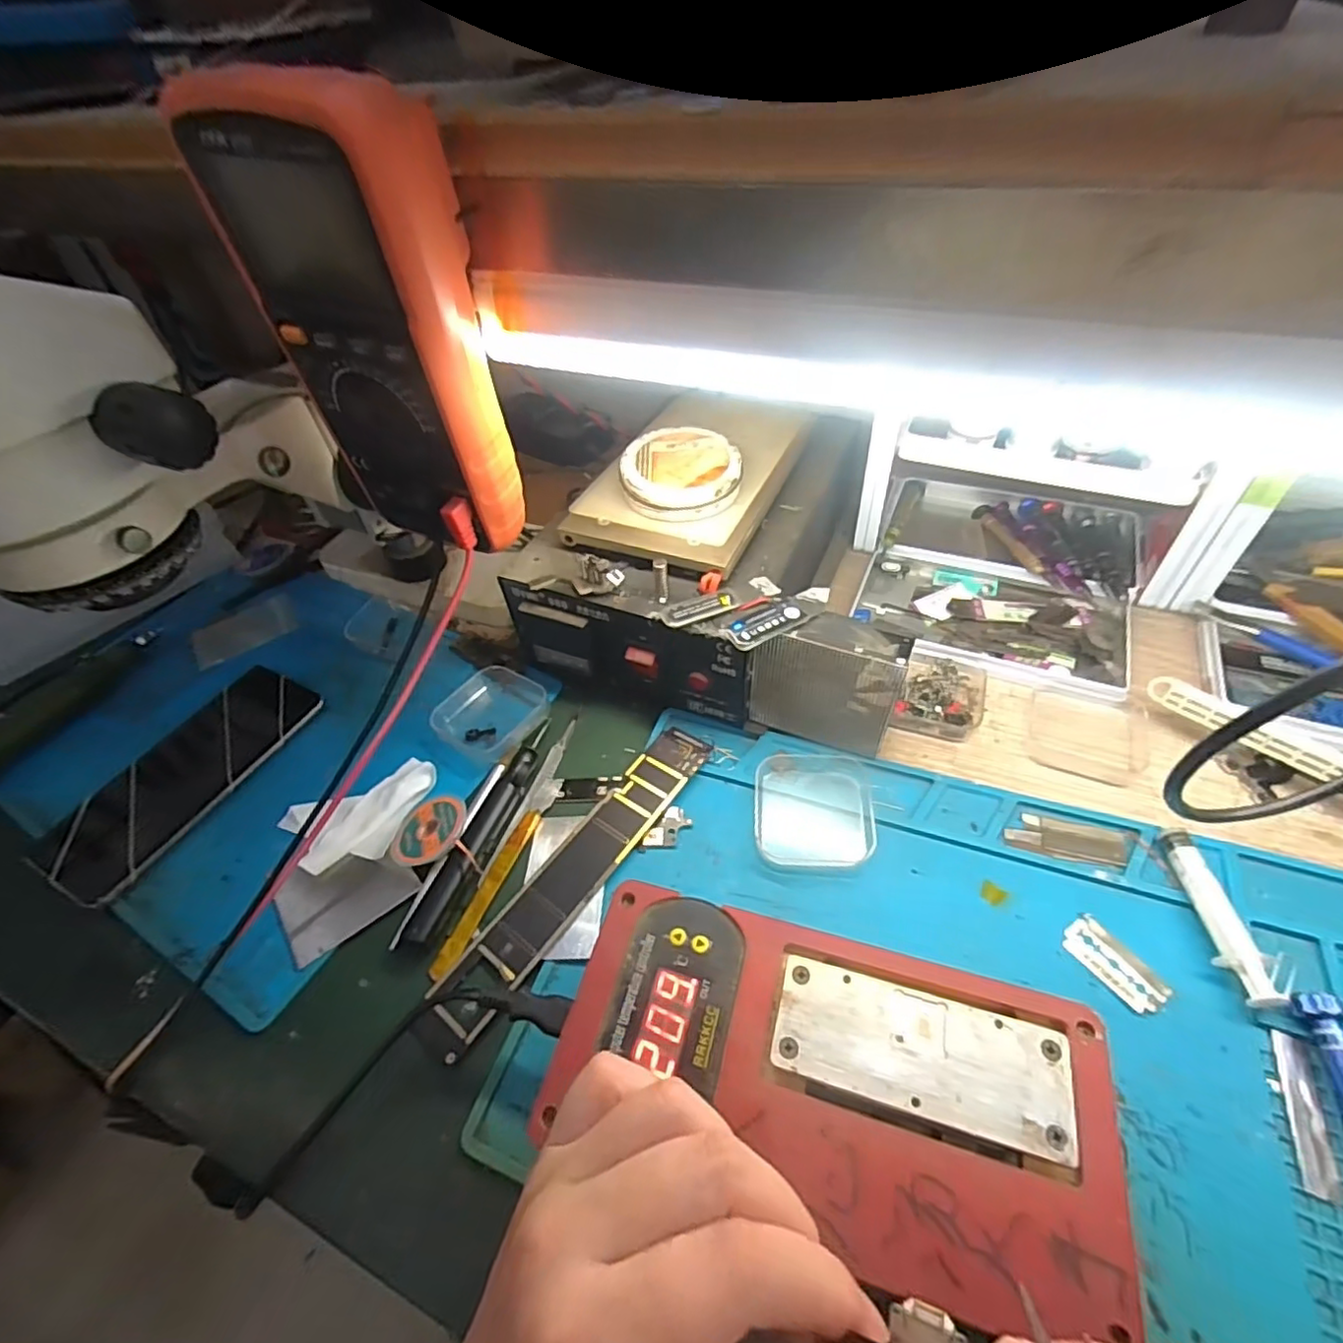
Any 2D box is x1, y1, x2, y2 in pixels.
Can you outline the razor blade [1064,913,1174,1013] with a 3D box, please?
[{"bbox_3d":[0.207,0.135,0.291,0.023,0.004,0.043,-27,52,-17],"label":"razor blade"}]

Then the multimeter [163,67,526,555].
[{"bbox_3d":[-0.115,-0.133,0.263,0.088,0.166,0.051,22,54,23],"label":"multimeter"}]

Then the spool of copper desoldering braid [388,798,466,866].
[{"bbox_3d":[-0.136,0.090,0.356,0.041,0.008,0.041,-12,43,11],"label":"spool of copper desoldering braid"}]

